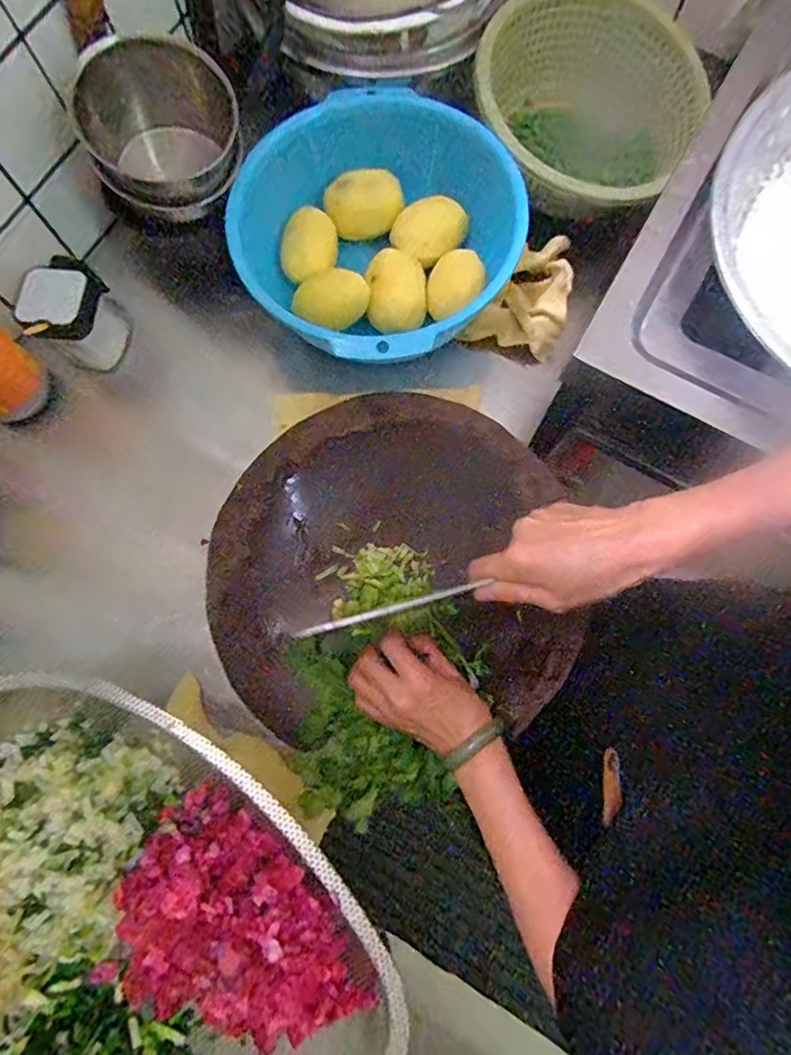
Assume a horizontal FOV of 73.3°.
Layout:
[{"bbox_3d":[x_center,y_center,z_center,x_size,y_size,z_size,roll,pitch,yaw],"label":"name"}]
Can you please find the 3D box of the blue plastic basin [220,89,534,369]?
[{"bbox_3d":[-0.020,-0.321,0.597,0.286,0.095,0.290,0,77,0],"label":"blue plastic basin"}]

